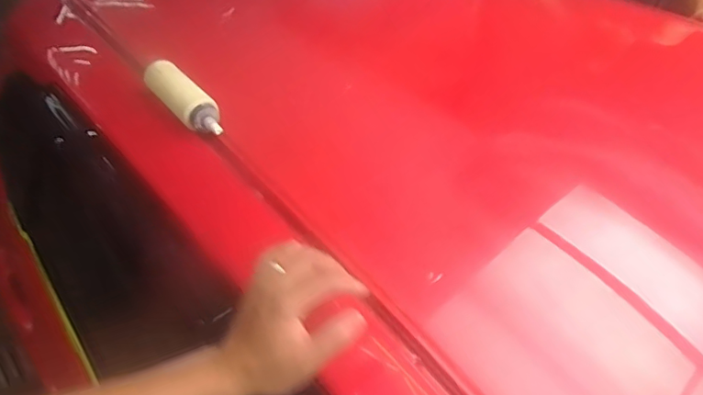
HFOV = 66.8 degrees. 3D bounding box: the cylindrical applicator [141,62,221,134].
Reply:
[{"bbox_3d":[-0.243,-0.143,0.786,0.055,0.046,0.185,-27,50,-29],"label":"cylindrical applicator"}]

